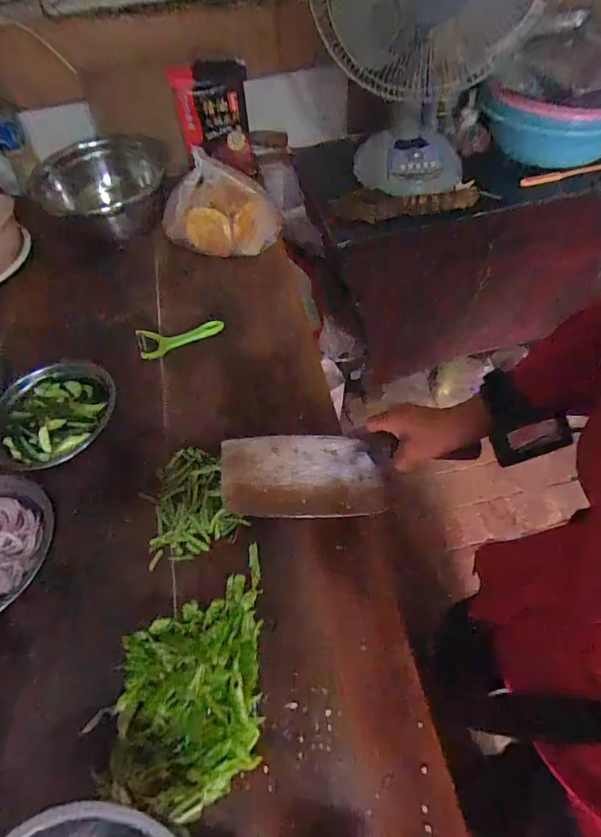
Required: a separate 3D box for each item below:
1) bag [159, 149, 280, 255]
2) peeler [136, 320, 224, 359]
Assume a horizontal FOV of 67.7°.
[{"bbox_3d":[-0.154,-0.406,0.865,0.214,0.156,0.089,0,55,3],"label":"bag"},{"bbox_3d":[-0.204,-0.144,0.766,0.143,0.021,0.052,-18,56,-9],"label":"peeler"}]

